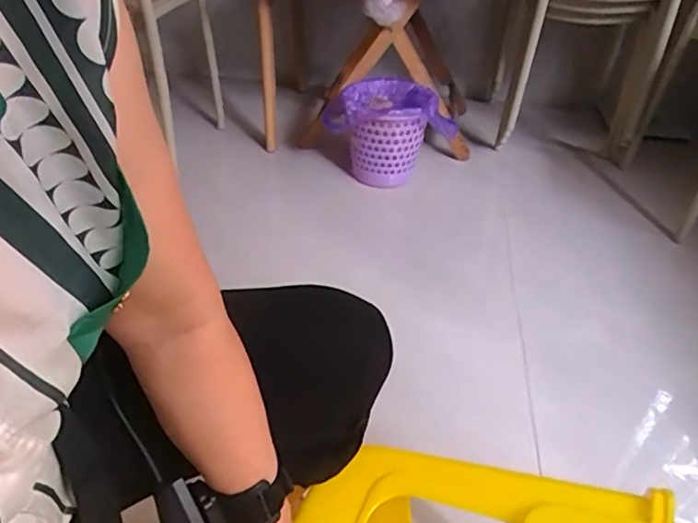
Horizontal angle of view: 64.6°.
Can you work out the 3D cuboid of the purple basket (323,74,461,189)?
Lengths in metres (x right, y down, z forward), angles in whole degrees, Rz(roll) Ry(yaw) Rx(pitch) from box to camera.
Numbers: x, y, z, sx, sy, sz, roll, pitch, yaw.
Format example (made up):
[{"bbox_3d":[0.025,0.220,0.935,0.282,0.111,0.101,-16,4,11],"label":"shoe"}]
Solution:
[{"bbox_3d":[0.093,-0.308,1.425,0.245,0.250,0.247,-15,43,-22],"label":"purple basket"}]

